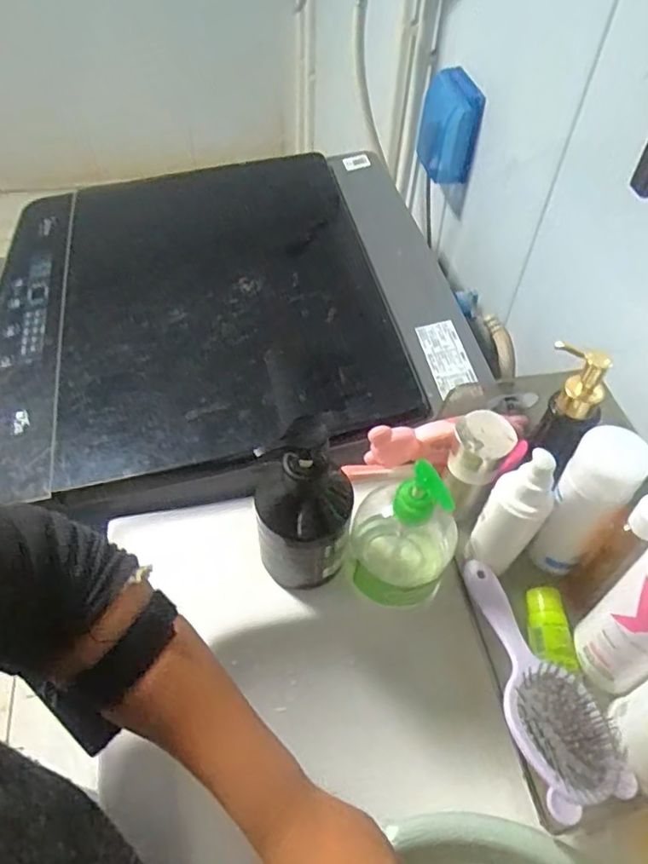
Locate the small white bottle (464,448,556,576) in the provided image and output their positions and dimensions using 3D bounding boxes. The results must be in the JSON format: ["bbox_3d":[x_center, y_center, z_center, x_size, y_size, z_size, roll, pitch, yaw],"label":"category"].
[{"bbox_3d":[0.147,0.059,0.463,0.044,0.115,0.036,32,57,22],"label":"small white bottle"}]

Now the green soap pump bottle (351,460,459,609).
[{"bbox_3d":[0.064,0.067,0.482,0.076,0.150,0.095,3,51,1],"label":"green soap pump bottle"}]

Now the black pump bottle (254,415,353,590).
[{"bbox_3d":[-0.016,0.055,0.465,0.074,0.175,0.064,5,51,2],"label":"black pump bottle"}]

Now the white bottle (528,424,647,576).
[{"bbox_3d":[0.204,0.059,0.474,0.046,0.144,0.049,1,51,-1],"label":"white bottle"}]

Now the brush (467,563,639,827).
[{"bbox_3d":[0.153,0.178,0.446,0.068,0.028,0.179,-17,54,-15],"label":"brush"}]

